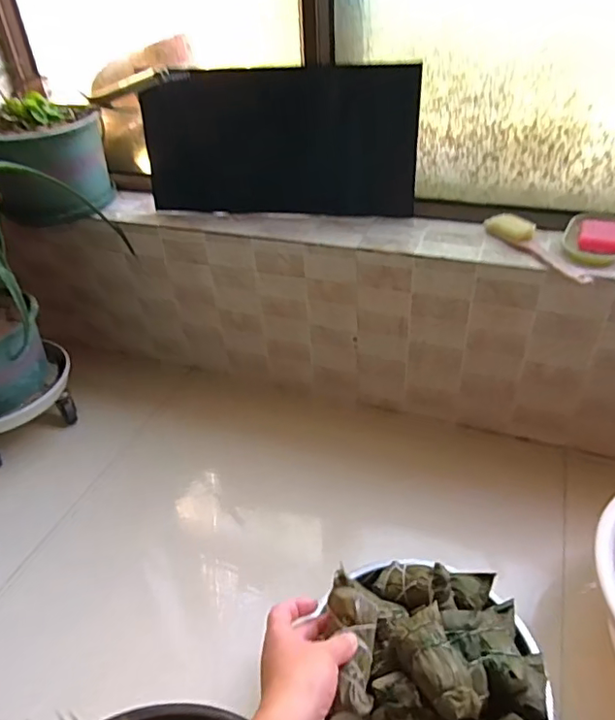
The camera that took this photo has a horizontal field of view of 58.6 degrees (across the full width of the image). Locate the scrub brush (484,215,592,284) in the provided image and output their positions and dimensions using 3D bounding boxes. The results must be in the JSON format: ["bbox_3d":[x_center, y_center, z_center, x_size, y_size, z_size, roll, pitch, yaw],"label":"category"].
[{"bbox_3d":[0.361,-0.180,0.856,0.043,0.034,0.219,-16,38,-15],"label":"scrub brush"}]

